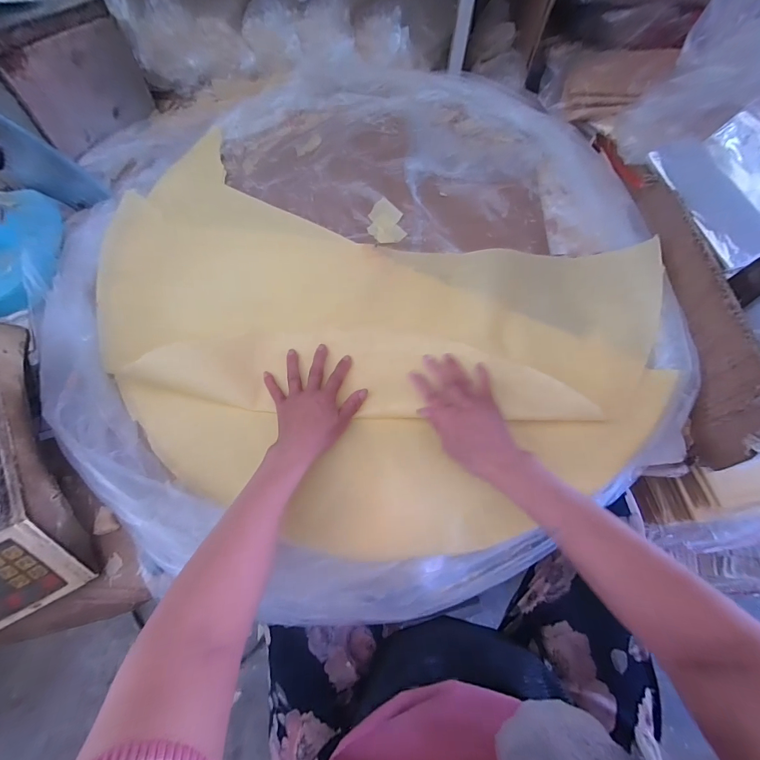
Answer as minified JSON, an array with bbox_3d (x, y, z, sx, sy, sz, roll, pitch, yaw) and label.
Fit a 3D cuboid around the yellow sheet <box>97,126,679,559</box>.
[{"bbox_3d":[-0.048,-0.065,0.498,0.817,0.050,0.515,23,72,10],"label":"yellow sheet"}]

